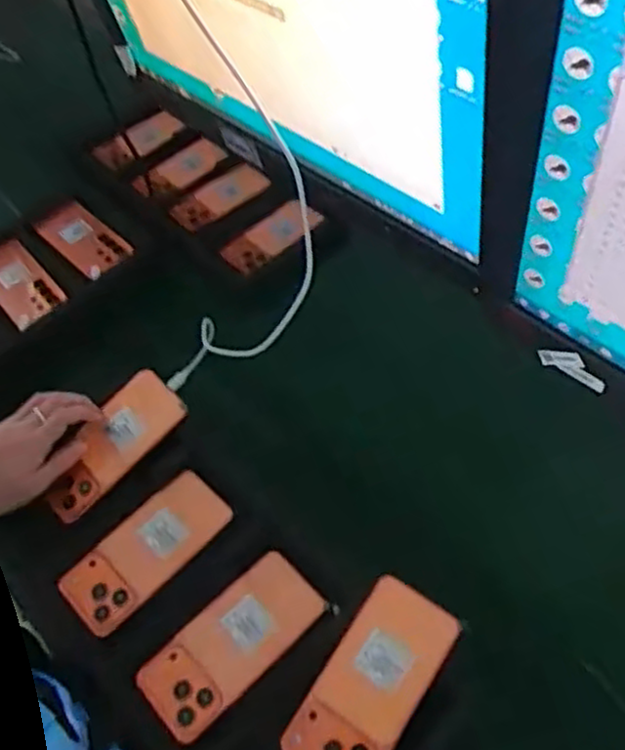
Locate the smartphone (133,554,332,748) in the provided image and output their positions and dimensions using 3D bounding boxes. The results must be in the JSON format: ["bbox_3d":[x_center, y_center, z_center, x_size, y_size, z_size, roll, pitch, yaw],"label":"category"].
[{"bbox_3d":[-0.068,0.229,0.614,0.162,0.007,0.078,-38,60,-20],"label":"smartphone"}]

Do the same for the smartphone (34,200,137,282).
[{"bbox_3d":[-0.342,-0.205,1.056,0.077,0.015,0.155,-40,61,-21],"label":"smartphone"}]

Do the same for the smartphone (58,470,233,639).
[{"bbox_3d":[-0.154,0.164,0.667,0.075,0.007,0.160,37,65,27],"label":"smartphone"}]

